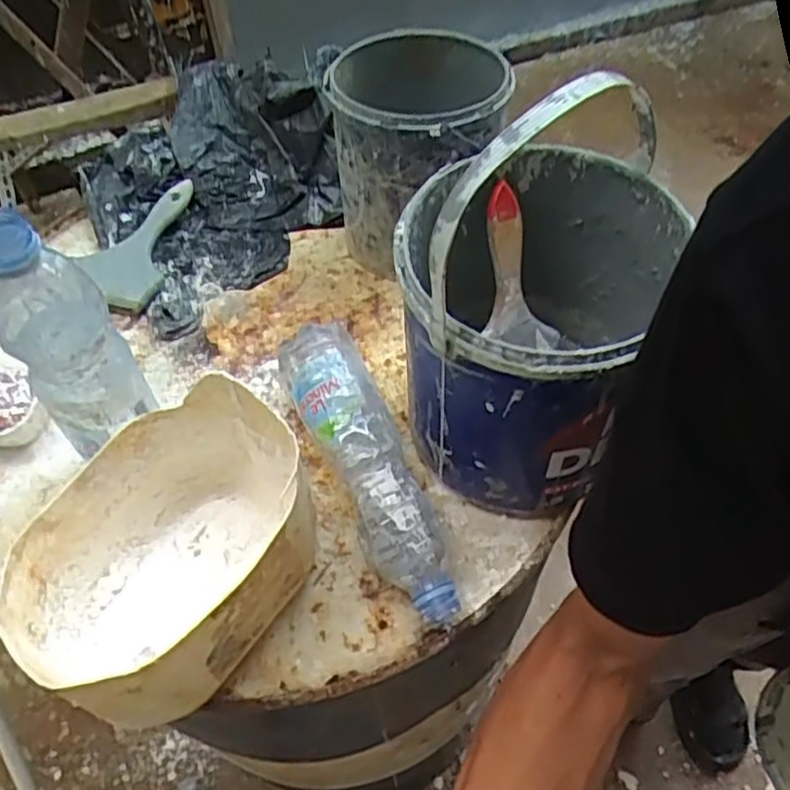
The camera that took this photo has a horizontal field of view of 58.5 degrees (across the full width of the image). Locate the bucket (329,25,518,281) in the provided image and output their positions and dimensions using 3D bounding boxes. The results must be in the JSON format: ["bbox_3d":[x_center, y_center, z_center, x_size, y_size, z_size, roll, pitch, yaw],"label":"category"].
[{"bbox_3d":[0.017,-0.229,0.637,0.141,0.149,0.166,-9,57,-6],"label":"bucket"}]

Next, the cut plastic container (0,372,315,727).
[{"bbox_3d":[-0.139,0.101,0.442,0.149,0.129,0.182,28,61,18],"label":"cut plastic container"}]

